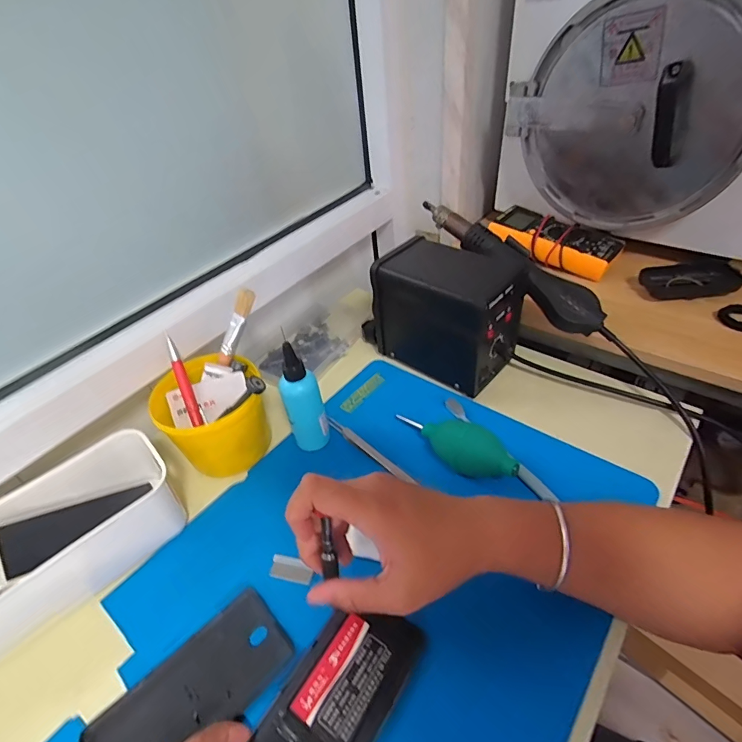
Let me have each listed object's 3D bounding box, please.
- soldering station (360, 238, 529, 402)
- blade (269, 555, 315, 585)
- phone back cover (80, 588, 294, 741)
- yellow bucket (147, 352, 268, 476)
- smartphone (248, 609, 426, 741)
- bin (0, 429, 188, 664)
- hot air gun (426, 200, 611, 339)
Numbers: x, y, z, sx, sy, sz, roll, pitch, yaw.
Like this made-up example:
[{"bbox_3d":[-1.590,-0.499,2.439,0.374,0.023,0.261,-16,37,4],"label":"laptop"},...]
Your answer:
[{"bbox_3d":[0.090,-0.085,0.547,0.186,0.130,0.133,29,52,33],"label":"soldering station"},{"bbox_3d":[-0.070,0.175,0.384,0.040,0.004,0.019,5,54,15],"label":"blade"},{"bbox_3d":[-0.131,0.236,0.320,0.140,0.012,0.067,-34,48,-28],"label":"phone back cover"},{"bbox_3d":[-0.165,0.046,0.465,0.110,0.087,0.102,-4,41,3],"label":"yellow bucket"},{"bbox_3d":[-0.026,0.232,0.305,0.069,0.009,0.136,22,50,28],"label":"smartphone"},{"bbox_3d":[-0.293,0.161,0.374,0.250,0.076,0.101,-35,49,-29],"label":"bin"},{"bbox_3d":[0.163,-0.130,0.517,0.249,0.037,0.040,42,59,17],"label":"hot air gun"}]

